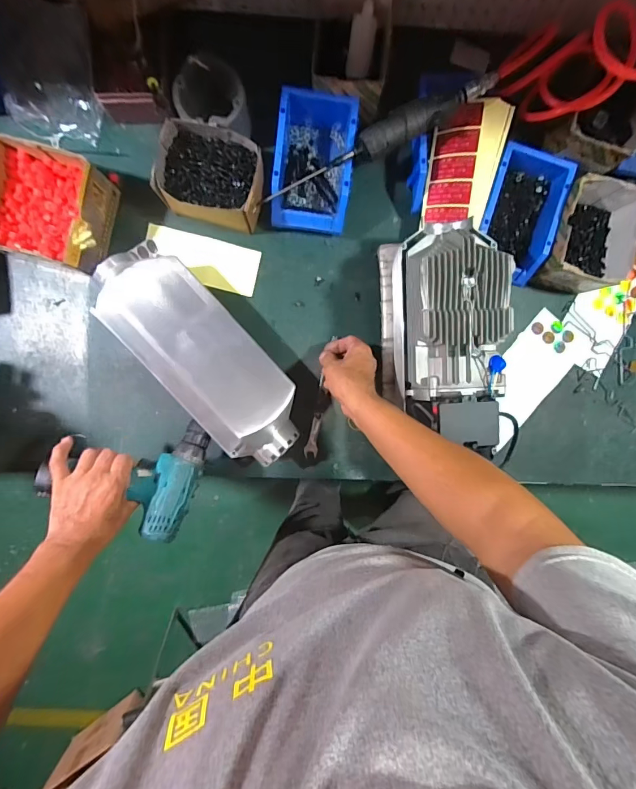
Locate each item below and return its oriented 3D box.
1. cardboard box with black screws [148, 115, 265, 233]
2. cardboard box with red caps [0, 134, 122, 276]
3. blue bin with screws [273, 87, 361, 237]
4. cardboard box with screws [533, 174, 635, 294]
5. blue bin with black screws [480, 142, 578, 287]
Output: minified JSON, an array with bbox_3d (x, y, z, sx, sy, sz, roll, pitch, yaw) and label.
[{"bbox_3d":[-0.155,-0.324,0.605,0.151,0.082,0.124,10,92,-3],"label":"cardboard box with black screws"},{"bbox_3d":[-0.396,-0.272,0.591,0.145,0.093,0.152,12,92,-3],"label":"cardboard box with red caps"},{"bbox_3d":[-0.006,-0.362,0.617,0.116,0.072,0.203,6,93,-3],"label":"blue bin with screws"},{"bbox_3d":[0.428,-0.249,0.633,0.121,0.095,0.153,10,92,-3],"label":"cardboard box with screws"},{"bbox_3d":[0.314,-0.285,0.638,0.116,0.071,0.192,16,92,-4],"label":"blue bin with black screws"}]

